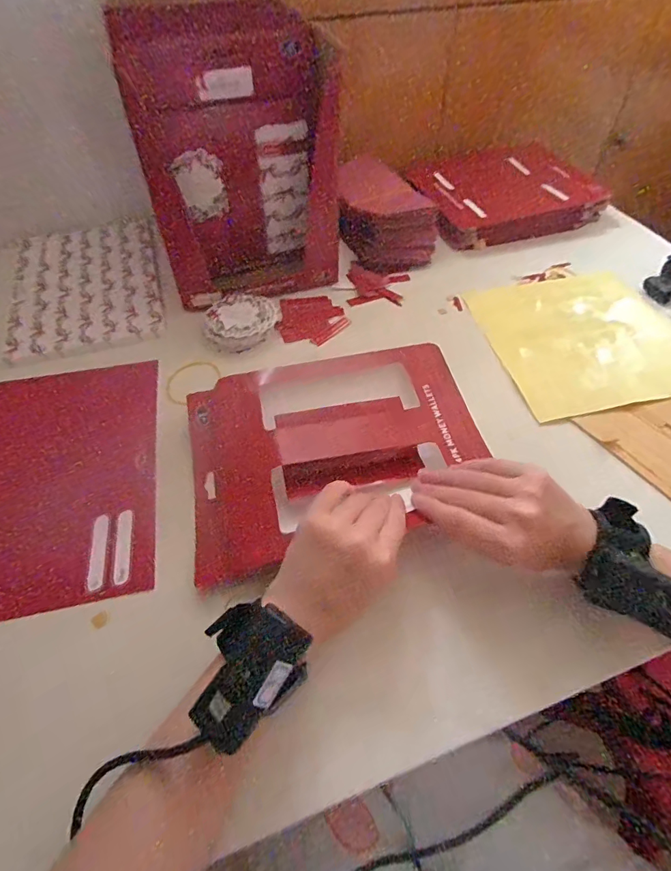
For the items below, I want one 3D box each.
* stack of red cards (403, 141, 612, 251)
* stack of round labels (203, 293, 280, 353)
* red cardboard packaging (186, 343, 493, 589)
[{"bbox_3d":[0.265,-0.379,0.694,0.278,0.058,0.185,-16,52,-12],"label":"stack of red cards"},{"bbox_3d":[-0.109,-0.133,0.509,0.075,0.020,0.085,22,54,17],"label":"stack of round labels"},{"bbox_3d":[-0.002,0.008,0.399,0.255,0.040,0.183,-12,52,-8],"label":"red cardboard packaging"}]

